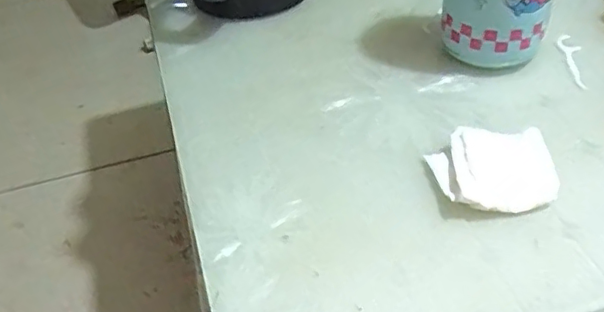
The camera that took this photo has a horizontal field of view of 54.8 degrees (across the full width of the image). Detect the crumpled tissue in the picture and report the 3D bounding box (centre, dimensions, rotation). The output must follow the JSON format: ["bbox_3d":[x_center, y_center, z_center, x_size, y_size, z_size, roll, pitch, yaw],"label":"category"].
[{"bbox_3d":[0.129,0.011,0.389,0.076,0.020,0.066,-8,46,0],"label":"crumpled tissue"}]

